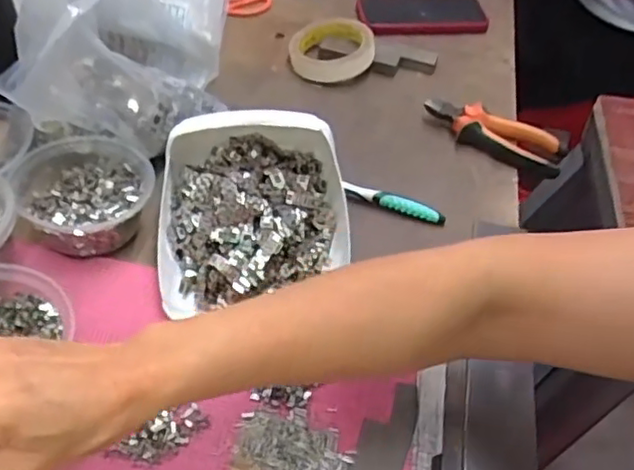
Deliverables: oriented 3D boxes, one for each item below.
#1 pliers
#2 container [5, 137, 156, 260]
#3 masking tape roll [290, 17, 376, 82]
[{"bbox_3d":[0.185,-0.106,0.673,0.148,0.030,0.049,22,50,16],"label":"pliers"},{"bbox_3d":[-0.197,-0.036,0.544,0.109,0.043,0.109,2,47,-2],"label":"container"},{"bbox_3d":[0.018,-0.224,0.757,0.097,0.032,0.097,-1,52,7],"label":"masking tape roll"}]

